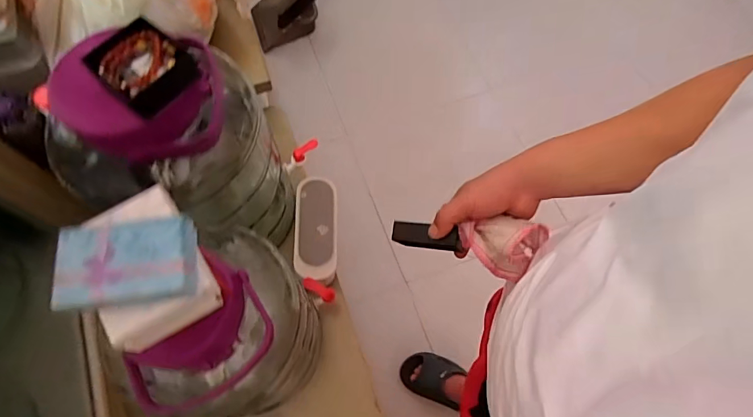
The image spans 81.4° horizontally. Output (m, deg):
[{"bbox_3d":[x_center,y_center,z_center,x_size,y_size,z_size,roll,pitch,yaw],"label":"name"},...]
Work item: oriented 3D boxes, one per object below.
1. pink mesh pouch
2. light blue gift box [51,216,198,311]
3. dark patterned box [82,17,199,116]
[{"bbox_3d":[0.148,0.042,0.501,0.095,0.064,0.058,9,67,3],"label":"pink mesh pouch"},{"bbox_3d":[-0.163,0.036,0.286,0.085,0.020,0.052,-6,67,-3],"label":"light blue gift box"},{"bbox_3d":[-0.241,-0.147,0.449,0.083,0.030,0.073,37,71,14],"label":"dark patterned box"}]

